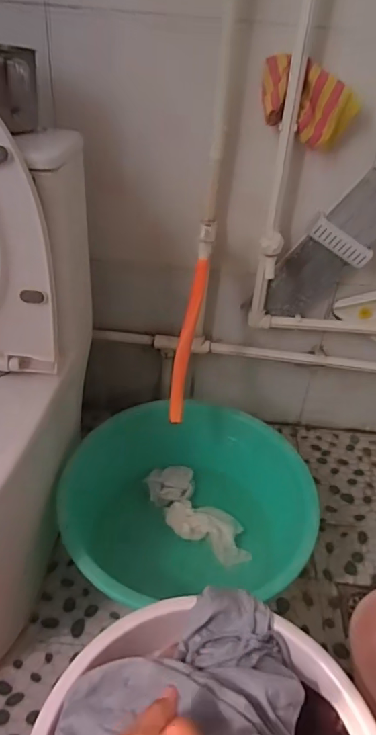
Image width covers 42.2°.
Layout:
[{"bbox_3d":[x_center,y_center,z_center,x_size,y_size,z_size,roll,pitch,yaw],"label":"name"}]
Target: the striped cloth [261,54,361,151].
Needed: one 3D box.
[{"bbox_3d":[0.206,-0.448,0.834,0.161,0.120,0.045,3,38,-4],"label":"striped cloth"}]

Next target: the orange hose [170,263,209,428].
[{"bbox_3d":[-0.001,-0.048,0.930,0.037,0.306,0.032,12,9,8],"label":"orange hose"}]

